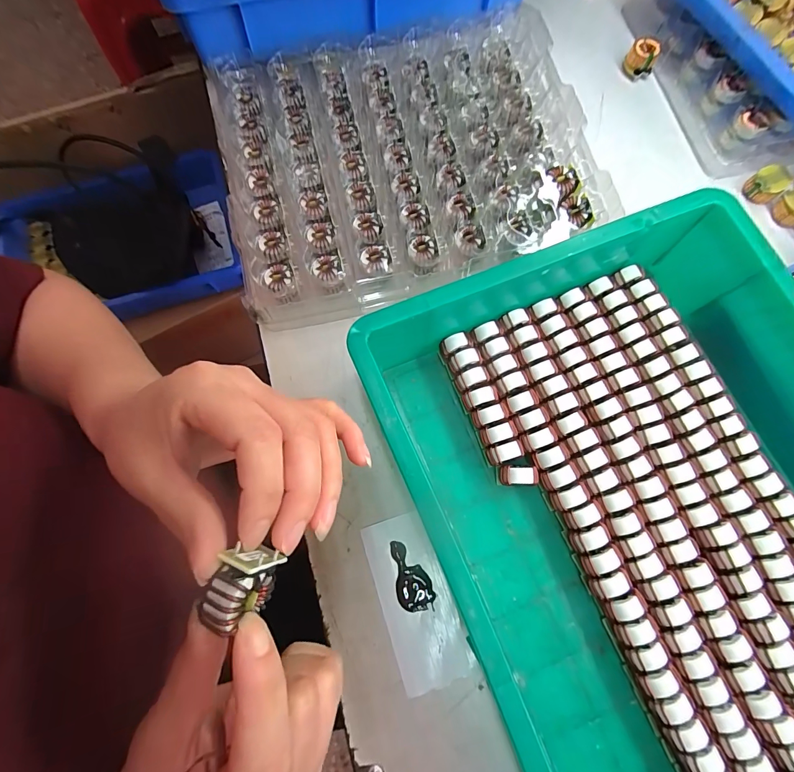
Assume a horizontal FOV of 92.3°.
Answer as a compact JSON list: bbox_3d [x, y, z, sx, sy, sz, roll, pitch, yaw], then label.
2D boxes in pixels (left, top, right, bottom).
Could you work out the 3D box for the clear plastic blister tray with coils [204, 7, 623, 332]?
[{"bbox_3d":[0.006,-0.204,0.338,0.309,0.034,0.265,-13,75,-2],"label":"clear plastic blister tray with coils"}]

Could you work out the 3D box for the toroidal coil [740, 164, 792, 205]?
[{"bbox_3d":[0.338,-0.184,0.349,0.028,0.018,0.027,0,75,1],"label":"toroidal coil"}]

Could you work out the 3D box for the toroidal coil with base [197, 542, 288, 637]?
[{"bbox_3d":[-0.053,0.068,0.131,0.017,0.017,0.023,20,79,5],"label":"toroidal coil with base"}]

